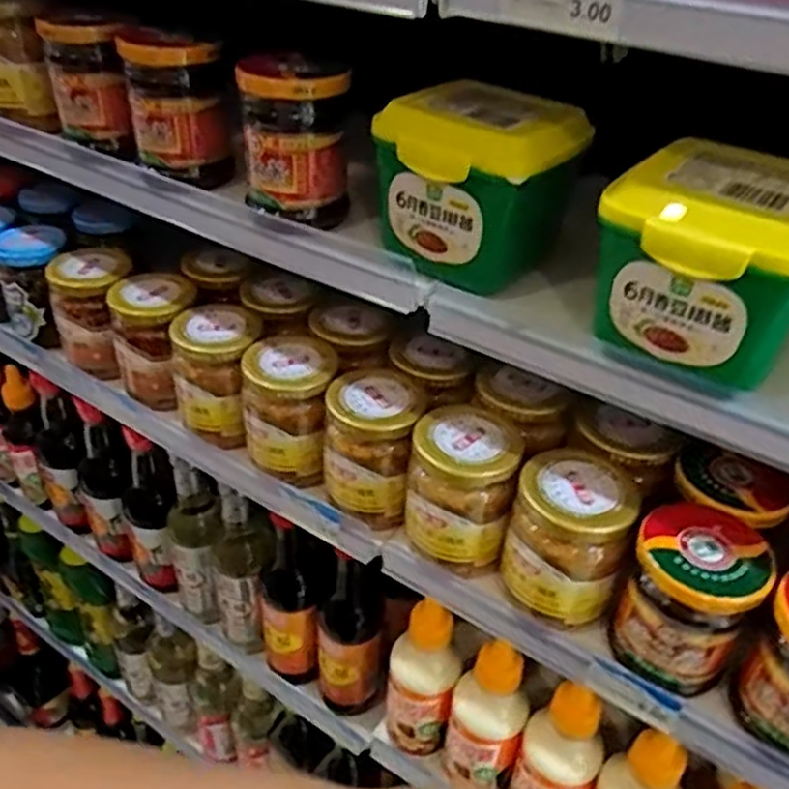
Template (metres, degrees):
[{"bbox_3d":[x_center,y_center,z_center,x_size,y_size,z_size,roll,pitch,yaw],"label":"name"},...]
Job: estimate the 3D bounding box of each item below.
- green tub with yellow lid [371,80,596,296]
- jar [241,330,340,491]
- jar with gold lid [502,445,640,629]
[{"bbox_3d":[0.050,-0.112,0.401,0.087,0.083,0.094,32,45,33],"label":"green tub with yellow lid"},{"bbox_3d":[-0.073,0.011,0.518,0.063,0.081,0.070,0,37,-4],"label":"jar"},{"bbox_3d":[0.098,0.082,0.425,0.061,0.080,0.057,2,37,-2],"label":"jar with gold lid"}]

